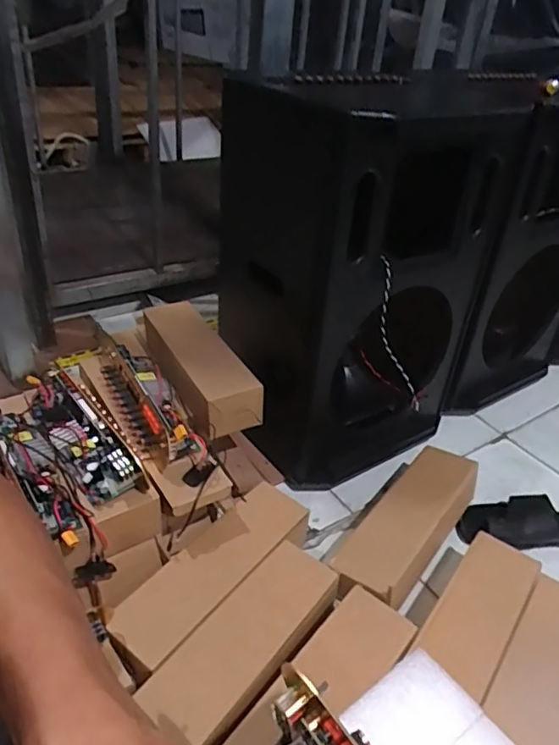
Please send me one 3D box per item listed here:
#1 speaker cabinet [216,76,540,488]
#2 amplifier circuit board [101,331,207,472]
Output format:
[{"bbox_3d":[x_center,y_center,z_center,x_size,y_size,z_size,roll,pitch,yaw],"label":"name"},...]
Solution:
[{"bbox_3d":[0.117,-0.137,0.918,0.376,0.553,0.268,-23,43,-36],"label":"speaker cabinet"},{"bbox_3d":[-0.212,0.027,0.878,0.090,0.054,0.321,-16,40,-29],"label":"amplifier circuit board"}]

